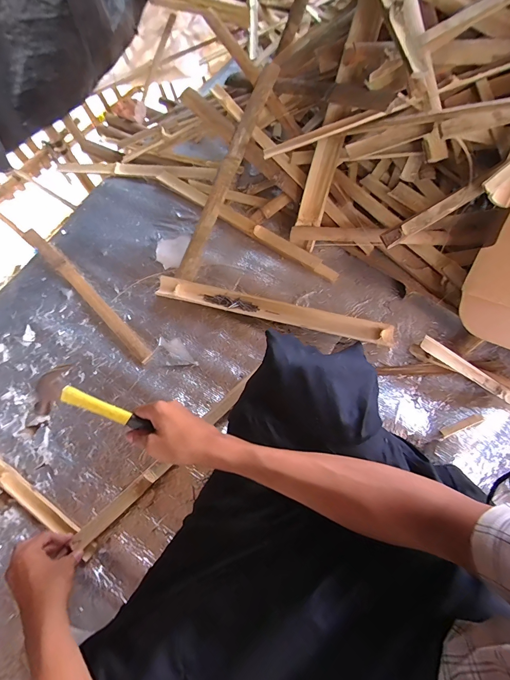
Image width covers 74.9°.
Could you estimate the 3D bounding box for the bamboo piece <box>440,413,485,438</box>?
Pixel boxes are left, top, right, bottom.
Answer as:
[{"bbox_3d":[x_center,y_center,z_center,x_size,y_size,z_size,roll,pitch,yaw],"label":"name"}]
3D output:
[{"bbox_3d":[0.352,0.143,0.562,0.077,0.013,0.015,-19,65,-7],"label":"bamboo piece"}]

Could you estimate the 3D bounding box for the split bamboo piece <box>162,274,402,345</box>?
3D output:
[{"bbox_3d":[0.028,-0.068,0.716,0.516,0.030,0.046,15,66,10],"label":"split bamboo piece"}]

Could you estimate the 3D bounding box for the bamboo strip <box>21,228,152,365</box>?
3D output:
[{"bbox_3d":[-0.408,-0.122,0.792,0.037,0.021,0.507,-42,70,-16],"label":"bamboo strip"}]

